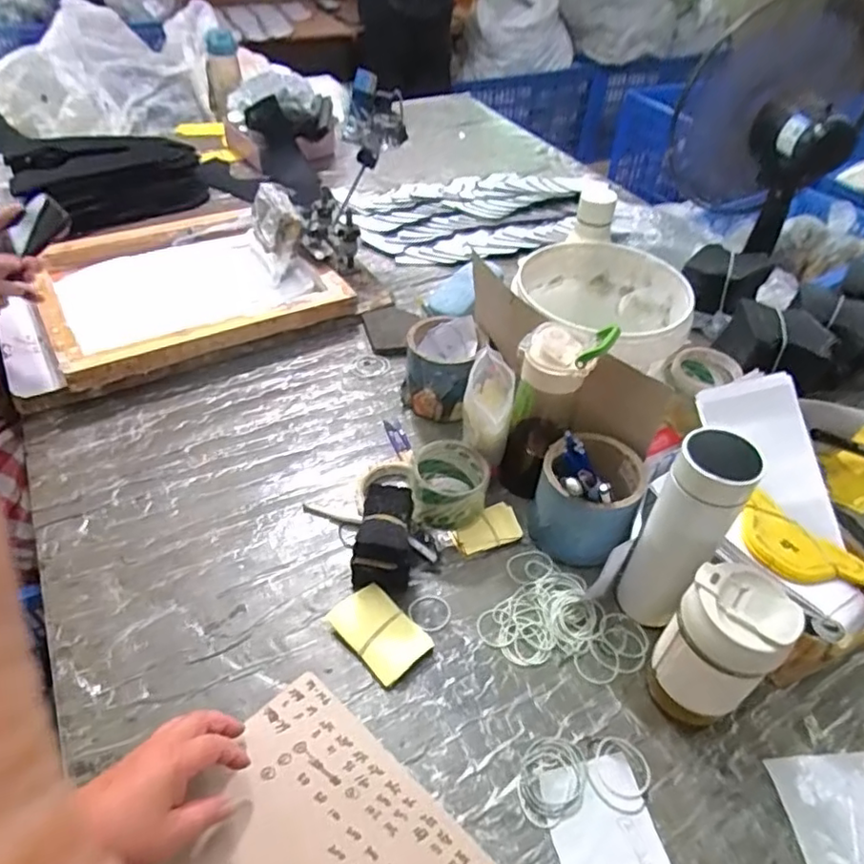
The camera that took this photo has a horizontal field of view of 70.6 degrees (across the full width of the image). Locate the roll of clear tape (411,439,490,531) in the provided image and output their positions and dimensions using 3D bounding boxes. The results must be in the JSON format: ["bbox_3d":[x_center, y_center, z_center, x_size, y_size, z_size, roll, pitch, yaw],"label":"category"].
[{"bbox_3d":[0.021,0.062,0.693,0.080,0.068,0.085,0,45,0],"label":"roll of clear tape"}]

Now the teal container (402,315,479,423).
[{"bbox_3d":[0.014,-0.089,0.837,0.096,0.088,0.116,10,46,10],"label":"teal container"}]

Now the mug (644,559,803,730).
[{"bbox_3d":[0.242,0.185,0.525,0.077,0.161,0.072,0,45,0],"label":"mug"}]

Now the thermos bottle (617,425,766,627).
[{"bbox_3d":[0.229,0.093,0.557,0.061,0.218,0.069,30,52,26],"label":"thermos bottle"}]

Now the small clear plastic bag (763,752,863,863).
[{"bbox_3d":[0.345,0.317,0.513,0.093,0.007,0.083,-3,45,-3],"label":"small clear plastic bag"}]

